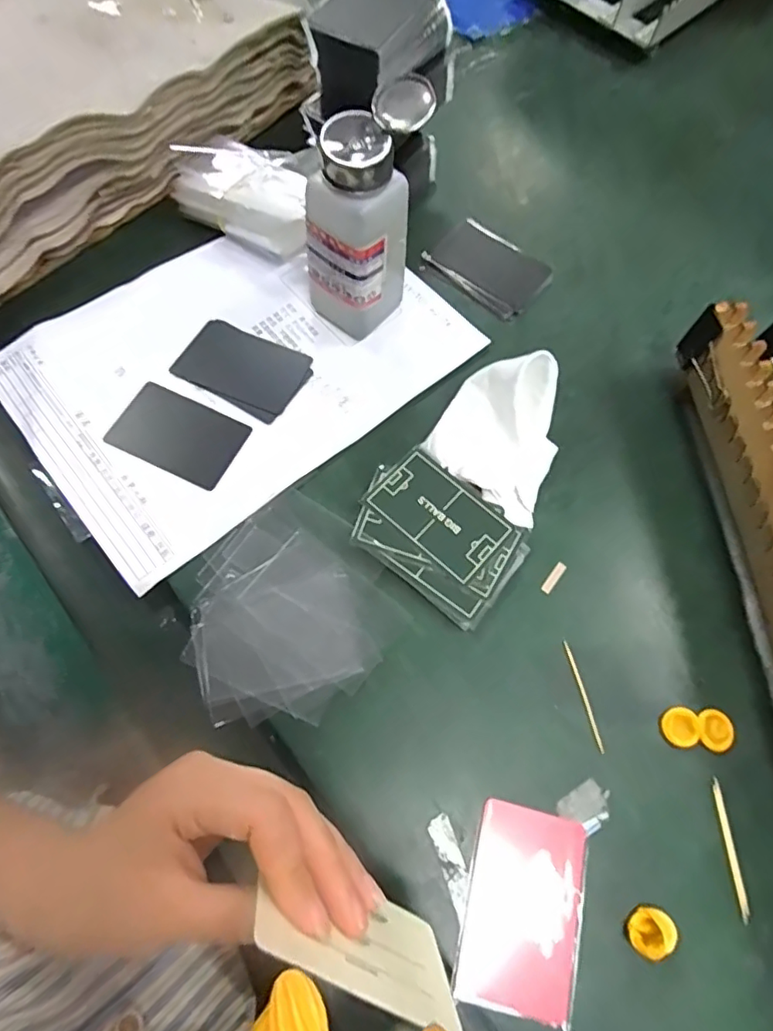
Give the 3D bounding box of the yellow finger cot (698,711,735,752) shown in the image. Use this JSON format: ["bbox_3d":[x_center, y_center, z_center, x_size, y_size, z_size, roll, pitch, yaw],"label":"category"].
[{"bbox_3d":[0.185,0.120,0.307,0.020,0.004,0.021,1,67,-2],"label":"yellow finger cot"}]

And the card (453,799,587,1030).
[{"bbox_3d":[0.069,0.196,0.274,0.055,0.004,0.086,15,68,4],"label":"card"}]

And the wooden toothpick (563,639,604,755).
[{"bbox_3d":[0.114,0.103,0.315,0.004,0.004,0.062,-11,68,-7],"label":"wooden toothpick"}]

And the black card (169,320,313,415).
[{"bbox_3d":[-0.103,-0.108,0.392,0.087,0.004,0.053,23,68,7],"label":"black card"}]

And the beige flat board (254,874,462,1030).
[{"bbox_3d":[-0.011,0.159,0.205,0.085,0.051,0.004,32,85,-14],"label":"beige flat board"}]

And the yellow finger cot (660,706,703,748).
[{"bbox_3d":[0.165,0.118,0.308,0.021,0.006,0.020,1,67,-2],"label":"yellow finger cot"}]

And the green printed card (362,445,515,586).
[{"bbox_3d":[0.033,-0.001,0.343,0.082,0.004,0.053,40,73,13],"label":"green printed card"}]

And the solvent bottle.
[{"bbox_3d":[-0.023,-0.178,0.355,0.058,0.126,0.052,29,69,10],"label":"solvent bottle"}]

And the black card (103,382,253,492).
[{"bbox_3d":[-0.139,-0.054,0.368,0.082,0.004,0.052,25,73,6],"label":"black card"}]

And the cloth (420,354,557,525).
[{"bbox_3d":[0.077,-0.055,0.352,0.085,0.046,0.088,32,70,10],"label":"cloth"}]

